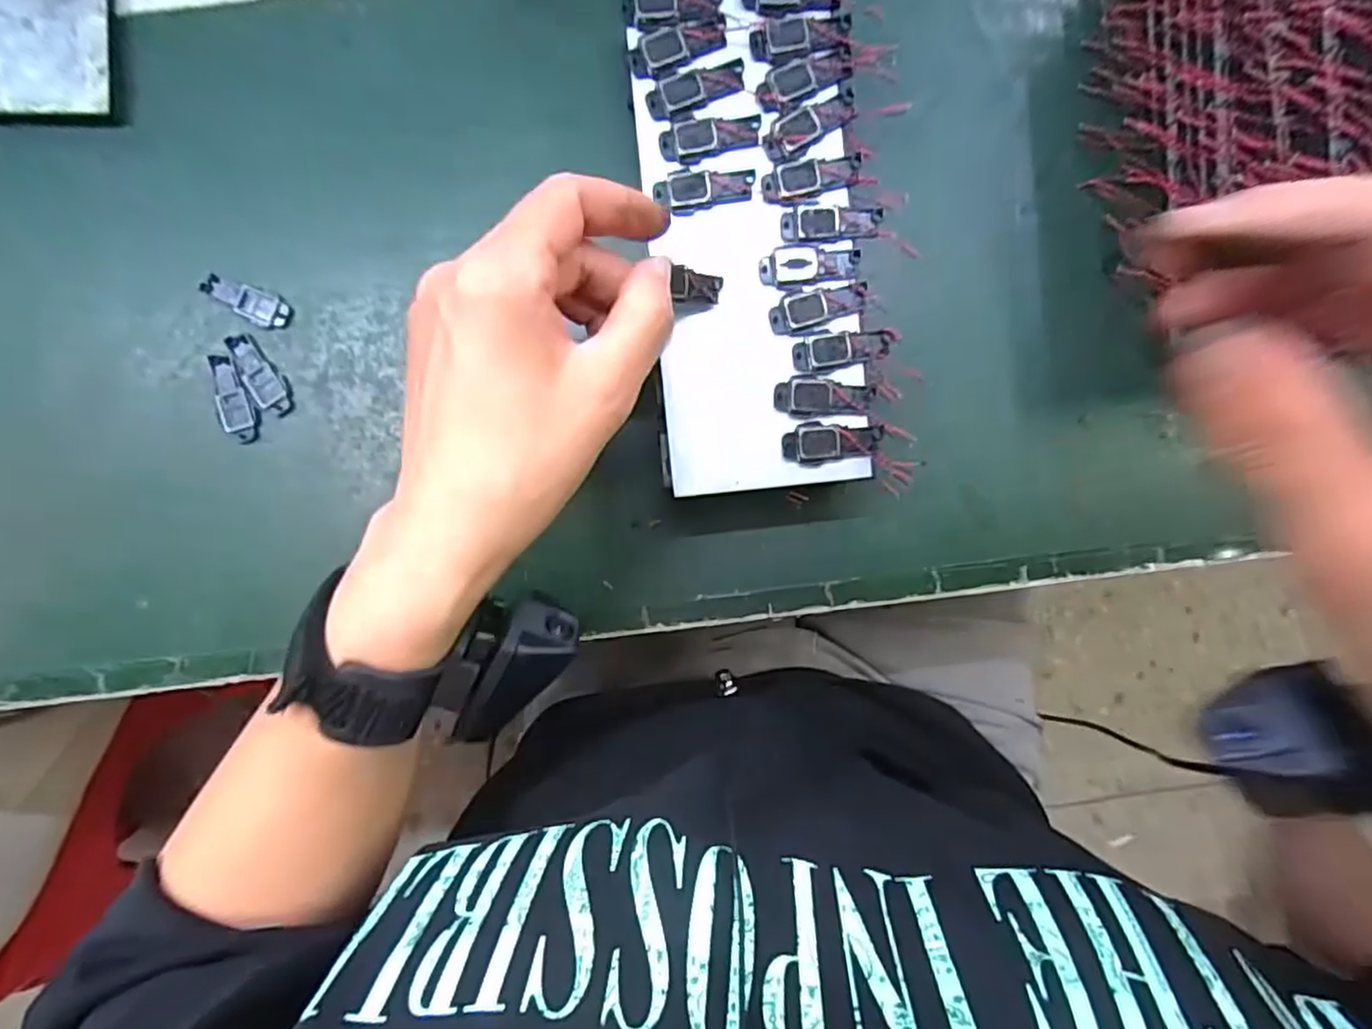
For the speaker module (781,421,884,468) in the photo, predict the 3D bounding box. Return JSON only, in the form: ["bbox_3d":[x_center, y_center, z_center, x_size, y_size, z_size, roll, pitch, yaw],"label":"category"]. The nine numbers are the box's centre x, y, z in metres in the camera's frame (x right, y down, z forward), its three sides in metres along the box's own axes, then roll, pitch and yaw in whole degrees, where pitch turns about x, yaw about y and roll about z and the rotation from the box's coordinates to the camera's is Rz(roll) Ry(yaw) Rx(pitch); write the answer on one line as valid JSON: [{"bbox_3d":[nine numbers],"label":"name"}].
[{"bbox_3d":[0.059,-0.029,0.275,0.040,0.007,0.017,-8,92,0],"label":"speaker module"}]

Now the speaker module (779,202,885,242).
[{"bbox_3d":[0.058,-0.115,0.269,0.040,0.004,0.014,-3,92,0],"label":"speaker module"}]

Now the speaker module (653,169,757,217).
[{"bbox_3d":[0.008,-0.127,0.269,0.038,0.004,0.016,-3,92,0],"label":"speaker module"}]

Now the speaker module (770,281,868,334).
[{"bbox_3d":[0.053,-0.083,0.271,0.039,0.004,0.014,-17,92,0],"label":"speaker module"}]

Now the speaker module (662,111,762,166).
[{"bbox_3d":[0.010,-0.147,0.268,0.039,0.004,0.016,-8,92,0],"label":"speaker module"}]

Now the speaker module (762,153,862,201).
[{"bbox_3d":[0.050,-0.132,0.269,0.039,0.005,0.014,-12,92,0],"label":"speaker module"}]

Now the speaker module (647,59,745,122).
[{"bbox_3d":[0.005,-0.165,0.267,0.039,0.004,0.015,-21,92,1],"label":"speaker module"}]

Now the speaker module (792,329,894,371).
[{"bbox_3d":[0.063,-0.065,0.272,0.039,0.004,0.013,-8,92,0],"label":"speaker module"}]

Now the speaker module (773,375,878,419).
[{"bbox_3d":[0.055,-0.047,0.274,0.040,0.006,0.016,-4,92,0],"label":"speaker module"}]

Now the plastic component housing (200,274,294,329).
[{"bbox_3d":[-0.196,-0.095,0.307,0.039,0.004,0.015,21,94,-3],"label":"plastic component housing"}]

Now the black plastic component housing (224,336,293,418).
[{"bbox_3d":[-0.192,-0.062,0.308,0.013,0.004,0.041,-31,94,1],"label":"black plastic component housing"}]

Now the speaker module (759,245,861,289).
[{"bbox_3d":[0.049,-0.099,0.271,0.039,0.004,0.015,-7,92,0],"label":"speaker module"}]

